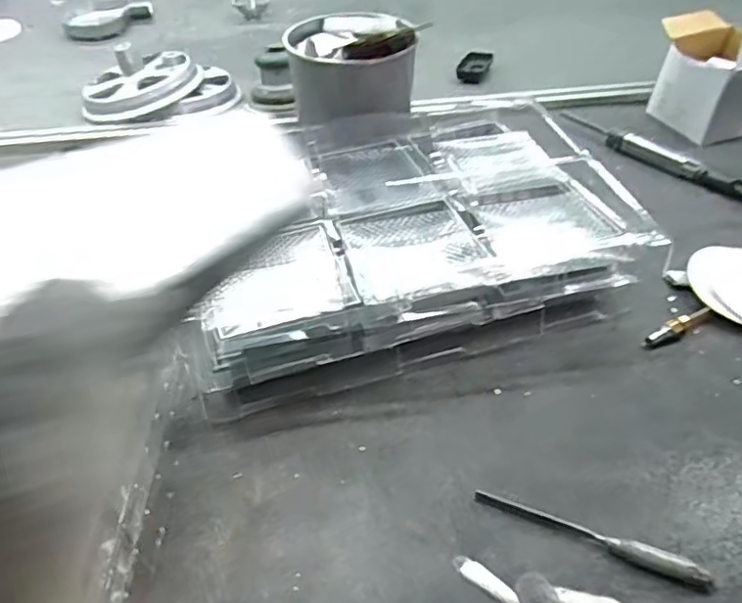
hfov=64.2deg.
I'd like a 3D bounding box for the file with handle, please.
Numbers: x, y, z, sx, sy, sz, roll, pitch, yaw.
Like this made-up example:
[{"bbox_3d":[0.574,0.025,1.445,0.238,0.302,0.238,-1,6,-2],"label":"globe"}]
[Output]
[{"bbox_3d":[0.171,0.184,0.469,0.177,0.016,0.015,17,46,18],"label":"file with handle"}]

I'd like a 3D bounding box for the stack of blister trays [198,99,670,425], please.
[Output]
[{"bbox_3d":[0.035,-0.100,0.701,0.471,0.120,0.379,-11,44,-11],"label":"stack of blister trays"}]

